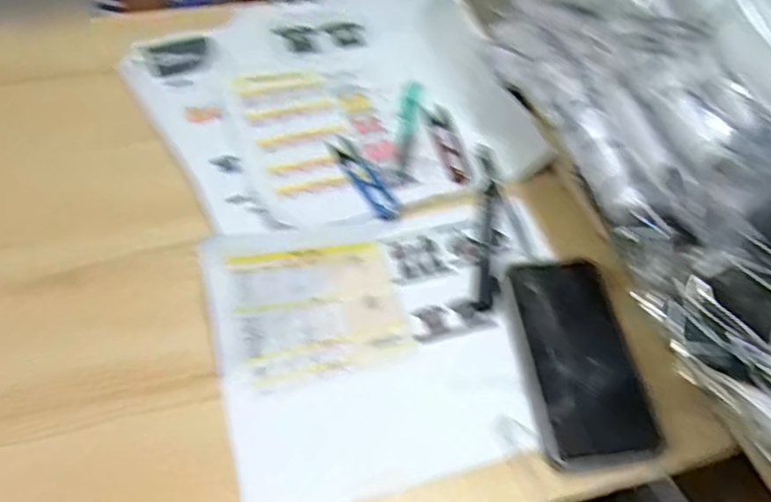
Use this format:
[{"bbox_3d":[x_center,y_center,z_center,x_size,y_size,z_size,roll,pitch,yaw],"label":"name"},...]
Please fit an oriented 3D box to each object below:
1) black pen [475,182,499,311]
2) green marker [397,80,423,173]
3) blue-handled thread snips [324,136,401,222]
[{"bbox_3d":[0.086,-0.007,0.531,0.016,0.010,0.125,8,53,3],"label":"black pen"},{"bbox_3d":[0.022,-0.122,0.613,0.018,0.007,0.117,7,53,2],"label":"green marker"},{"bbox_3d":[-0.020,-0.068,0.574,0.024,0.004,0.112,-23,58,-19],"label":"blue-handled thread snips"}]

